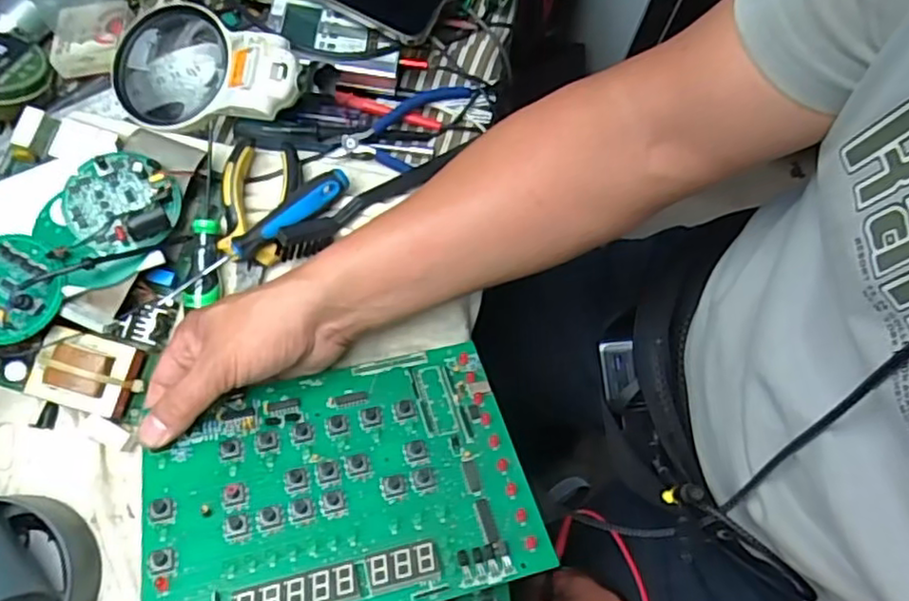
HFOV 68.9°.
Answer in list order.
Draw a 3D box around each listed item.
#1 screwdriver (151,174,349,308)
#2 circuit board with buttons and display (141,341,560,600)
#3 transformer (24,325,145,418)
[{"bbox_3d":[-0.137,-0.044,0.457,0.151,0.016,0.020,-36,78,-11],"label":"screwdriver"},{"bbox_3d":[-0.068,0.106,0.388,0.214,0.009,0.153,-11,52,-14],"label":"circuit board with buttons and display"},{"bbox_3d":[-0.243,0.048,0.441,0.061,0.038,0.048,15,74,2],"label":"transformer"}]

